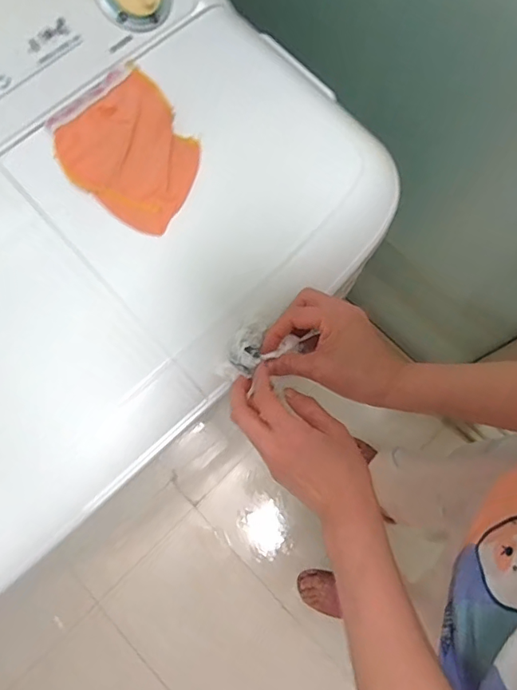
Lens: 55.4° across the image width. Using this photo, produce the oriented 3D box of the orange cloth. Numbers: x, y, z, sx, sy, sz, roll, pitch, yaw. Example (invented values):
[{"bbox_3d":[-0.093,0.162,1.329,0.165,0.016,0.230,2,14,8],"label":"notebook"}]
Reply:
[{"bbox_3d":[-0.116,-0.181,0.466,0.115,0.015,0.141,-41,78,-11],"label":"orange cloth"}]

